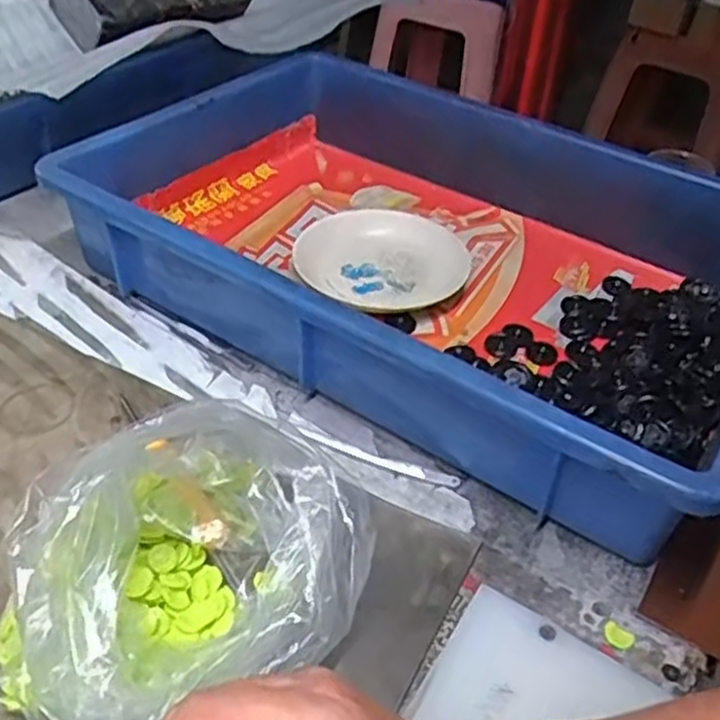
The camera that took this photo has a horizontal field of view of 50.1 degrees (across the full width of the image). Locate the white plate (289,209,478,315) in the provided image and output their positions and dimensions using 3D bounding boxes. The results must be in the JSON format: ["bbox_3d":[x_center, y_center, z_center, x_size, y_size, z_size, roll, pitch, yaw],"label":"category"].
[{"bbox_3d":[0.018,-0.070,0.531,0.104,0.028,0.104,3,42,-3],"label":"white plate"}]

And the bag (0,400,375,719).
[{"bbox_3d":[-0.066,0.084,0.306,0.153,0.081,0.102,-28,52,-32],"label":"bag"}]

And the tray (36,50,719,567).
[{"bbox_3d":[0.047,-0.085,0.515,0.456,0.080,0.310,29,47,24],"label":"tray"}]

